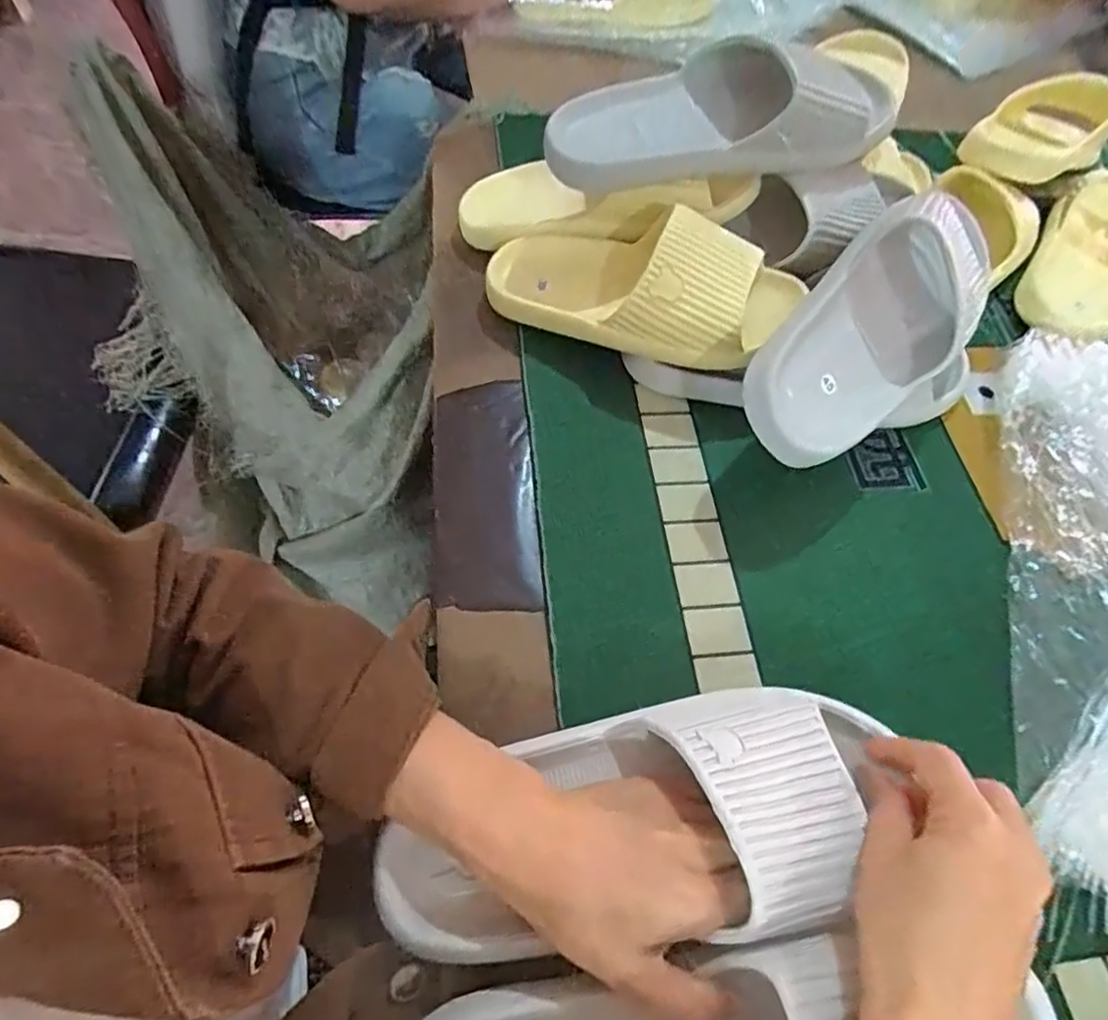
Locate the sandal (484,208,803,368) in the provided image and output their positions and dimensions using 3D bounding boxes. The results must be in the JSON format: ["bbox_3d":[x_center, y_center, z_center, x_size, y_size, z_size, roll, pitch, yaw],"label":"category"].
[{"bbox_3d":[0.058,-0.169,0.464,0.223,0.081,0.092,17,58,5],"label":"sandal"}]

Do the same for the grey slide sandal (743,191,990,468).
[{"bbox_3d":[0.212,-0.123,0.430,0.240,0.088,0.104,-43,105,-25],"label":"grey slide sandal"}]

